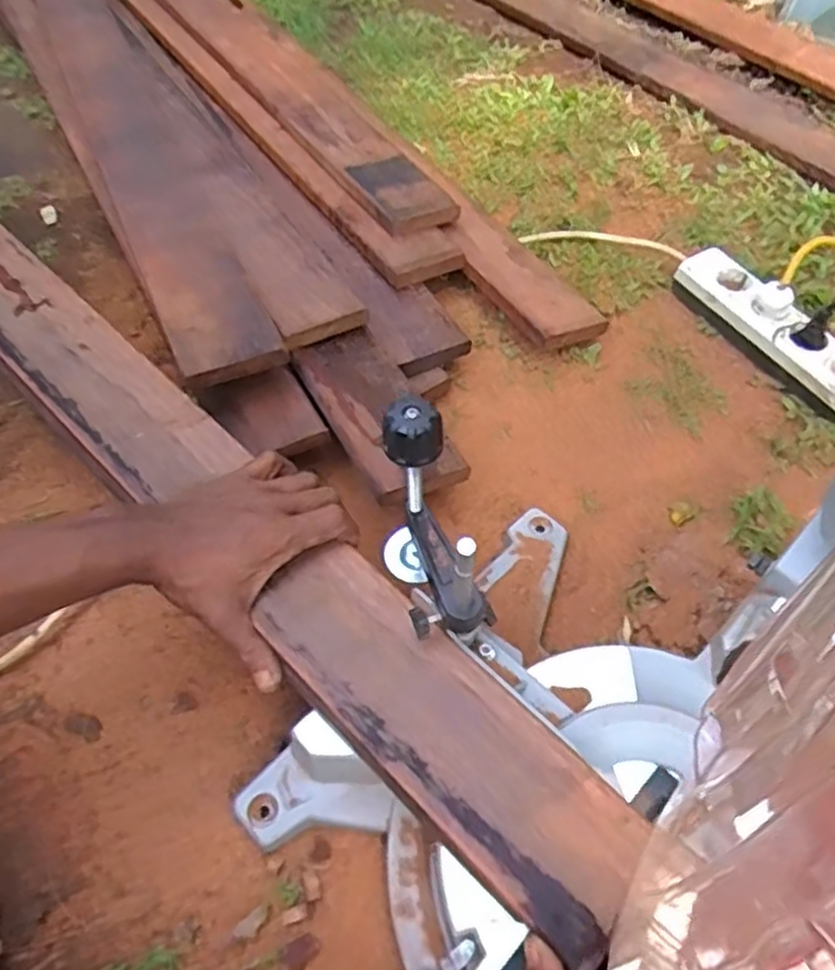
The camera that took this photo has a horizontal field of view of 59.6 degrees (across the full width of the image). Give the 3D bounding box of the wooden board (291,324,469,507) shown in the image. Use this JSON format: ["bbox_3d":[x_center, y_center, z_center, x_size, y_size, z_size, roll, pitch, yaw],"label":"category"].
[{"bbox_3d":[-0.037,-0.065,0.655,0.087,0.024,0.219,-26,58,-16],"label":"wooden board"}]

